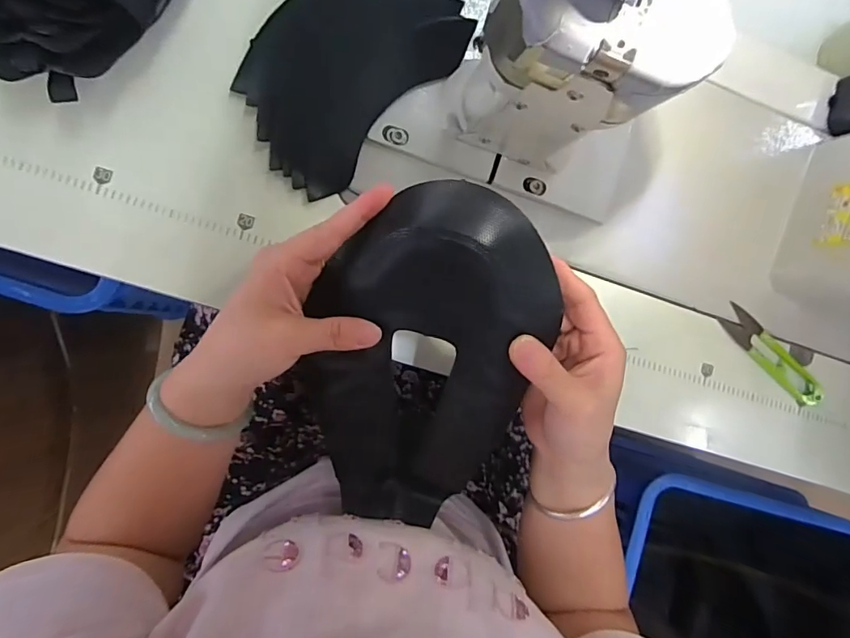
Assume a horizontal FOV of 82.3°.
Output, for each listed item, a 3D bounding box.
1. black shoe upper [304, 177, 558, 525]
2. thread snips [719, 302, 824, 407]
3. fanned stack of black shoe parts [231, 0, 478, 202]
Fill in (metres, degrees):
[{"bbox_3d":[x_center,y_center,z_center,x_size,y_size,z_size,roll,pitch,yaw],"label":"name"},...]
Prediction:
[{"bbox_3d":[-0.006,0.044,0.313,0.141,0.053,0.256,12,119,-2],"label":"black shoe upper"},{"bbox_3d":[0.315,0.033,0.439,0.122,0.013,0.027,41,83,-7],"label":"thread snips"},{"bbox_3d":[-0.057,-0.185,0.347,0.116,0.043,0.171,43,83,-7],"label":"fanned stack of black shoe parts"}]

